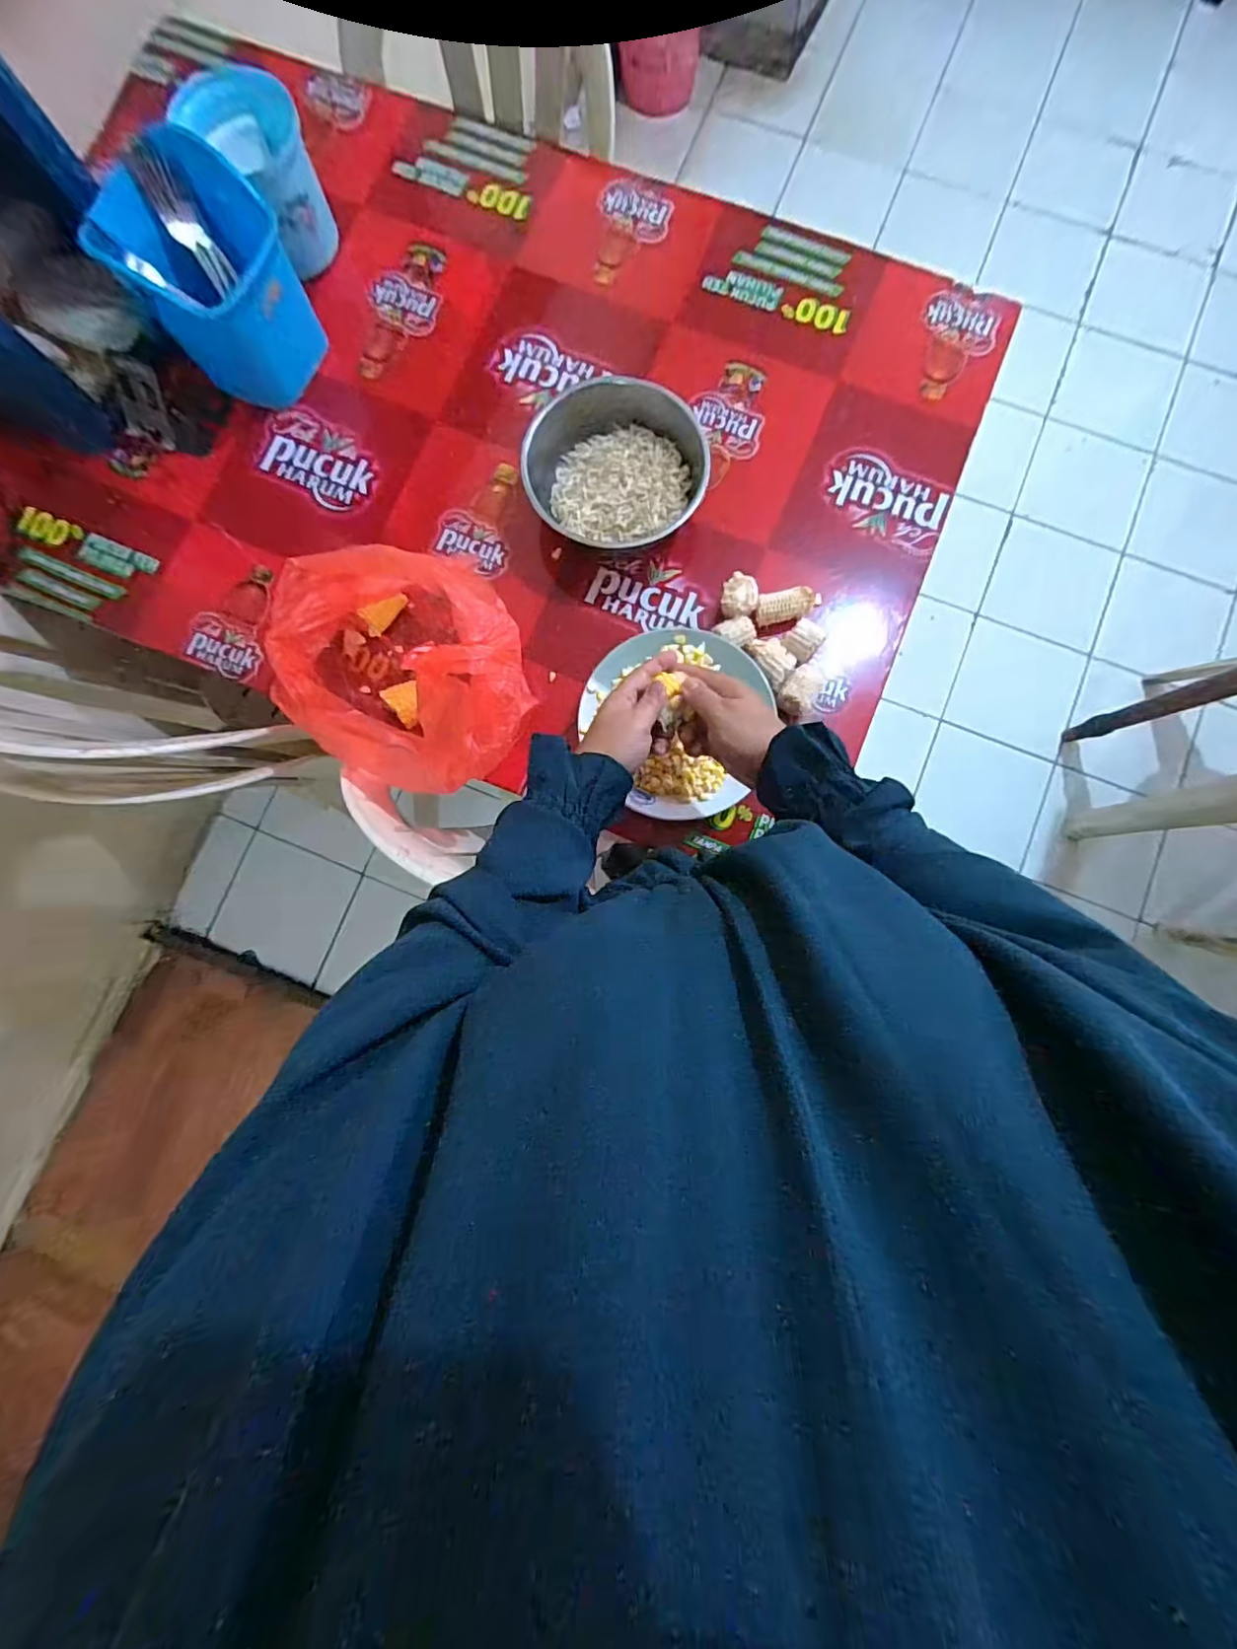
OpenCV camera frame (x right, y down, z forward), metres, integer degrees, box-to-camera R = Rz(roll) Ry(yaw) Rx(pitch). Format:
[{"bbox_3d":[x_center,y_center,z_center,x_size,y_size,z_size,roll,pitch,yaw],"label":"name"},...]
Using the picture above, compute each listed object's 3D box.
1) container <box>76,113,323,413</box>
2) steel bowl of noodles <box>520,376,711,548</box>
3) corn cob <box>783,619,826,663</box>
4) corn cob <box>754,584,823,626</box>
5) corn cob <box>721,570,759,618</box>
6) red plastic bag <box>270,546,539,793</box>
[{"bbox_3d":[-0.432,-0.585,0.595,0.129,0.148,0.154,33,87,4],"label":"container"},{"bbox_3d":[0.001,-0.404,0.626,0.191,0.062,0.164,18,86,3],"label":"steel bowl of noodles"},{"bbox_3d":[0.204,-0.203,0.612,0.036,0.034,0.042,43,87,4],"label":"corn cob"},{"bbox_3d":[0.196,-0.246,0.621,0.080,0.030,0.031,-9,85,1],"label":"corn cob"},{"bbox_3d":[0.134,-0.251,0.617,0.039,0.038,0.044,18,86,3],"label":"corn cob"},{"bbox_3d":[-0.214,-0.150,0.548,0.262,0.194,0.201,26,86,3],"label":"red plastic bag"}]

